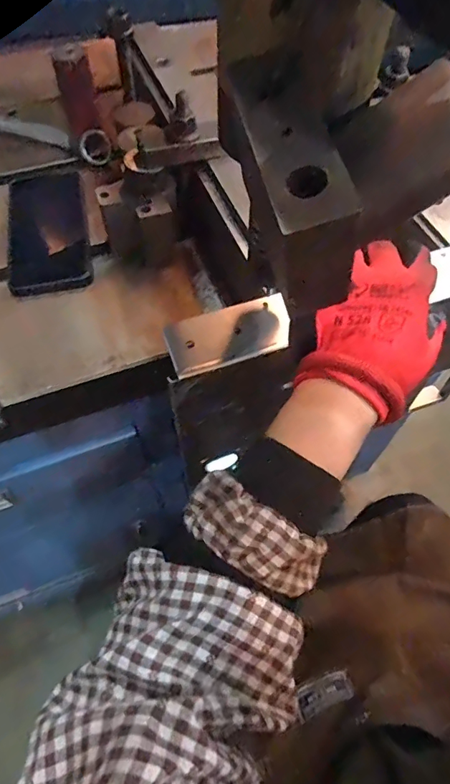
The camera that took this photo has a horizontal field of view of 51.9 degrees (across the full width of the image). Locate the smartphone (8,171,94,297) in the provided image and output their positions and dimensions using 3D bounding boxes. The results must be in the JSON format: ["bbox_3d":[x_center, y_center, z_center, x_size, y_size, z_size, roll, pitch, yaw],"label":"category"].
[{"bbox_3d":[-0.185,-0.170,0.484,0.080,0.017,0.160,-10,60,-7],"label":"smartphone"}]

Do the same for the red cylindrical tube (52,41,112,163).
[{"bbox_3d":[-0.161,-0.325,0.527,0.038,0.115,0.041,-19,32,-12],"label":"red cylindrical tube"}]

